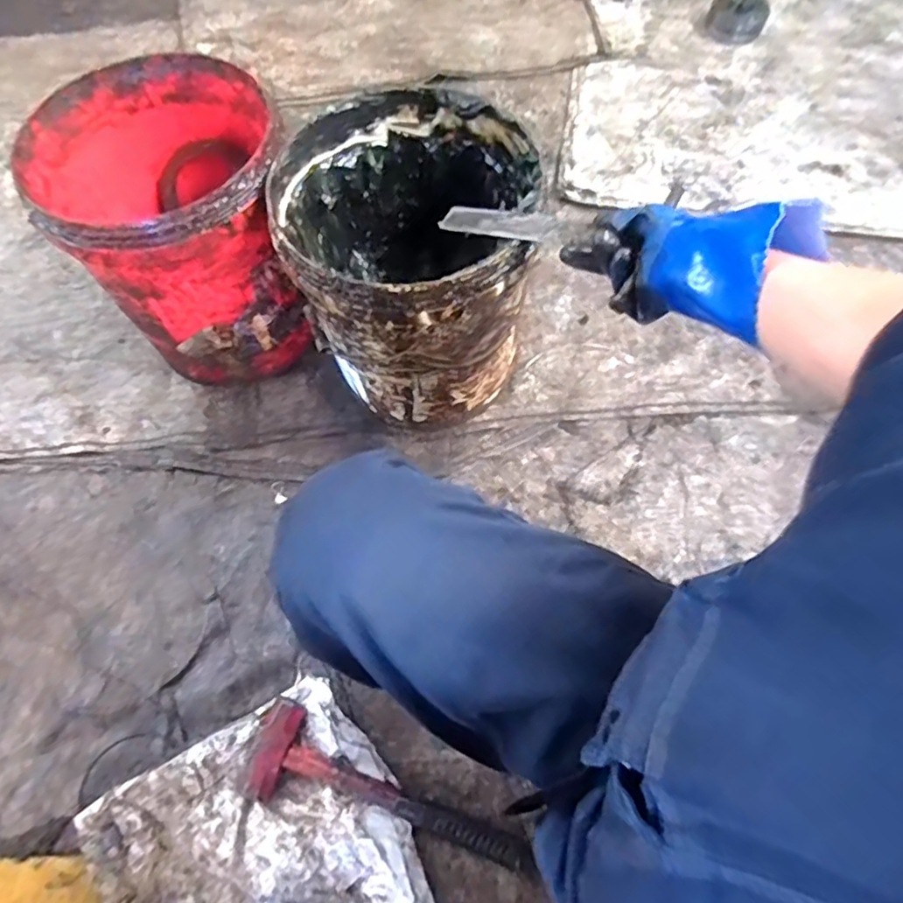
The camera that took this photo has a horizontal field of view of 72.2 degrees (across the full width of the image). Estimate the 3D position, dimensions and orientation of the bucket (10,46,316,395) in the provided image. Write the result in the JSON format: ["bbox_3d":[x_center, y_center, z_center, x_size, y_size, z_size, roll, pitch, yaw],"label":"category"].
[{"bbox_3d":[-0.350,-0.303,0.854,0.292,0.314,0.315,-1,66,2],"label":"bucket"}]

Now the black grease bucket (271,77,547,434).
[{"bbox_3d":[-0.048,-0.237,0.797,0.286,0.284,0.301,-1,66,2],"label":"black grease bucket"}]

